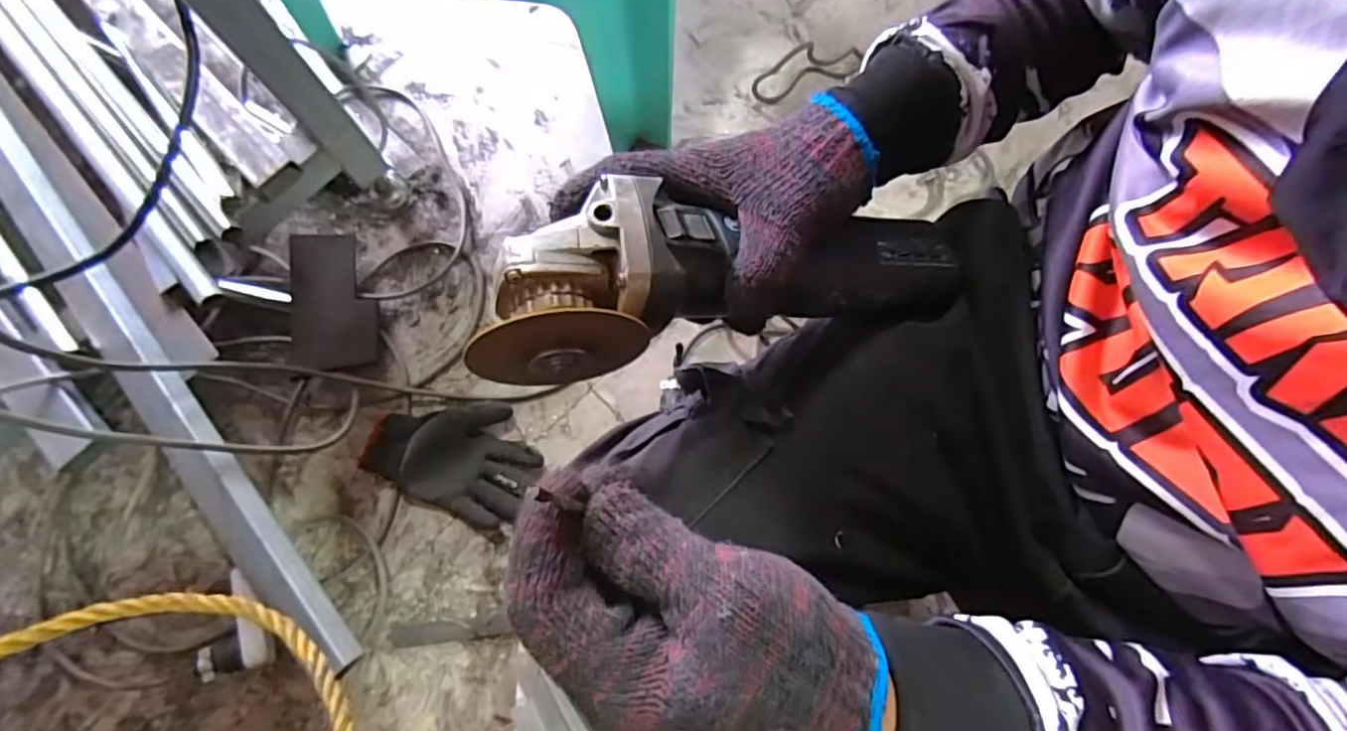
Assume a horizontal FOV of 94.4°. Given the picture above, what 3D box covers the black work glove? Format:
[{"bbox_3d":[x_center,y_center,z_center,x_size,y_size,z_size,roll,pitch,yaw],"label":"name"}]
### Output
[{"bbox_3d":[-0.269,0.106,0.776,0.219,0.043,0.144,22,75,7],"label":"black work glove"}]

